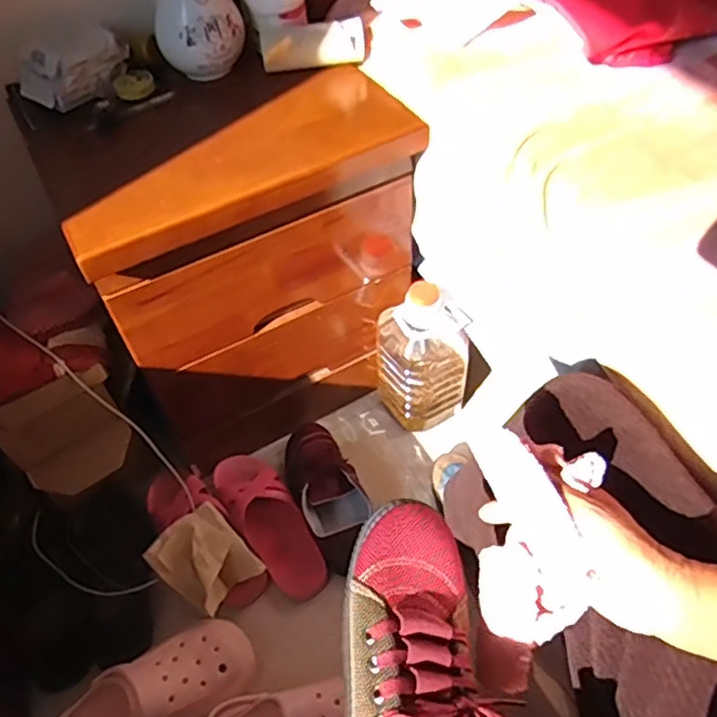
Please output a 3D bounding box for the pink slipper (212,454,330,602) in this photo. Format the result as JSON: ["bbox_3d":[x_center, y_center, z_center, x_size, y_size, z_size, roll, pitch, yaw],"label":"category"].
[{"bbox_3d":[-0.140,0.240,0.981,0.096,0.061,0.269,-27,54,-16],"label":"pink slipper"}]

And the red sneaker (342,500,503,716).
[{"bbox_3d":[0.039,0.204,0.396,0.100,0.087,0.223,4,55,7],"label":"red sneaker"}]

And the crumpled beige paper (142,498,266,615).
[{"bbox_3d":[-0.212,0.279,0.893,0.111,0.055,0.132,-43,92,-16],"label":"crumpled beige paper"}]

